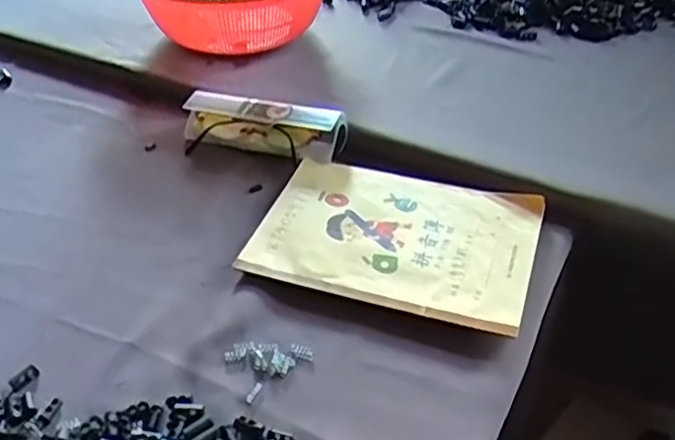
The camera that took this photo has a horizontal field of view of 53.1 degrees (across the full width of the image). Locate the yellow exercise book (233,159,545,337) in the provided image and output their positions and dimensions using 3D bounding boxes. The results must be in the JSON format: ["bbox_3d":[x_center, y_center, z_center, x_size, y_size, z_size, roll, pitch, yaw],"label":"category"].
[{"bbox_3d":[0.044,0.014,0.520,0.205,0.019,0.140,13,43,16],"label":"yellow exercise book"}]

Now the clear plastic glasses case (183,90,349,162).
[{"bbox_3d":[-0.071,-0.087,0.624,0.156,0.045,0.034,15,43,18],"label":"clear plastic glasses case"}]

